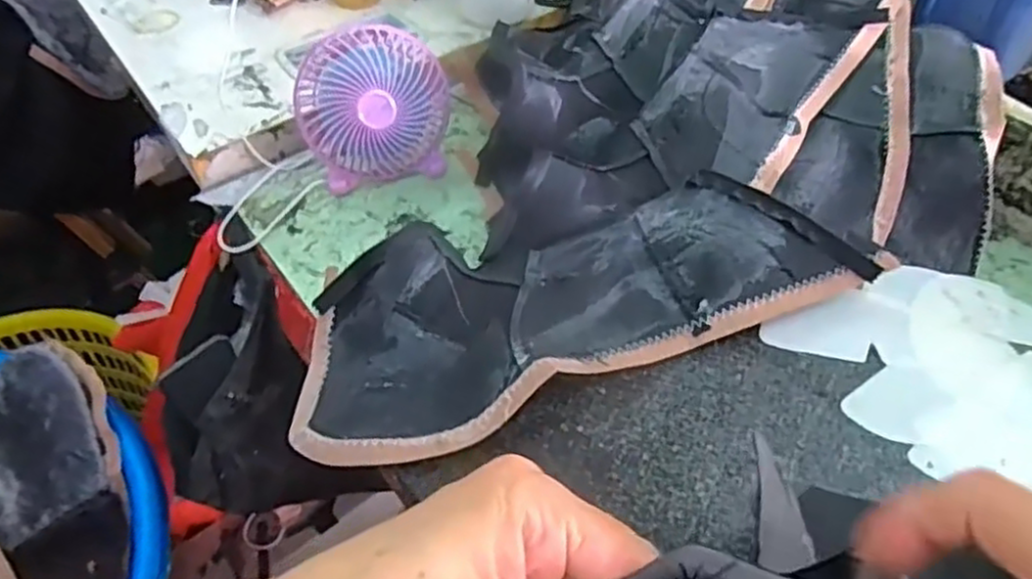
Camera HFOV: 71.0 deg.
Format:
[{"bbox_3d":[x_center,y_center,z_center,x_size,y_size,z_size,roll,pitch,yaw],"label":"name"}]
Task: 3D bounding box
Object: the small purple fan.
[{"bbox_3d":[-0.128,-0.162,0.652,0.135,0.114,0.071,-12,51,-8],"label":"small purple fan"}]

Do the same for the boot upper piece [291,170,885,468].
[{"bbox_3d":[0.031,0.008,0.541,0.404,0.081,0.173,-18,53,-13],"label":"boot upper piece"}]

